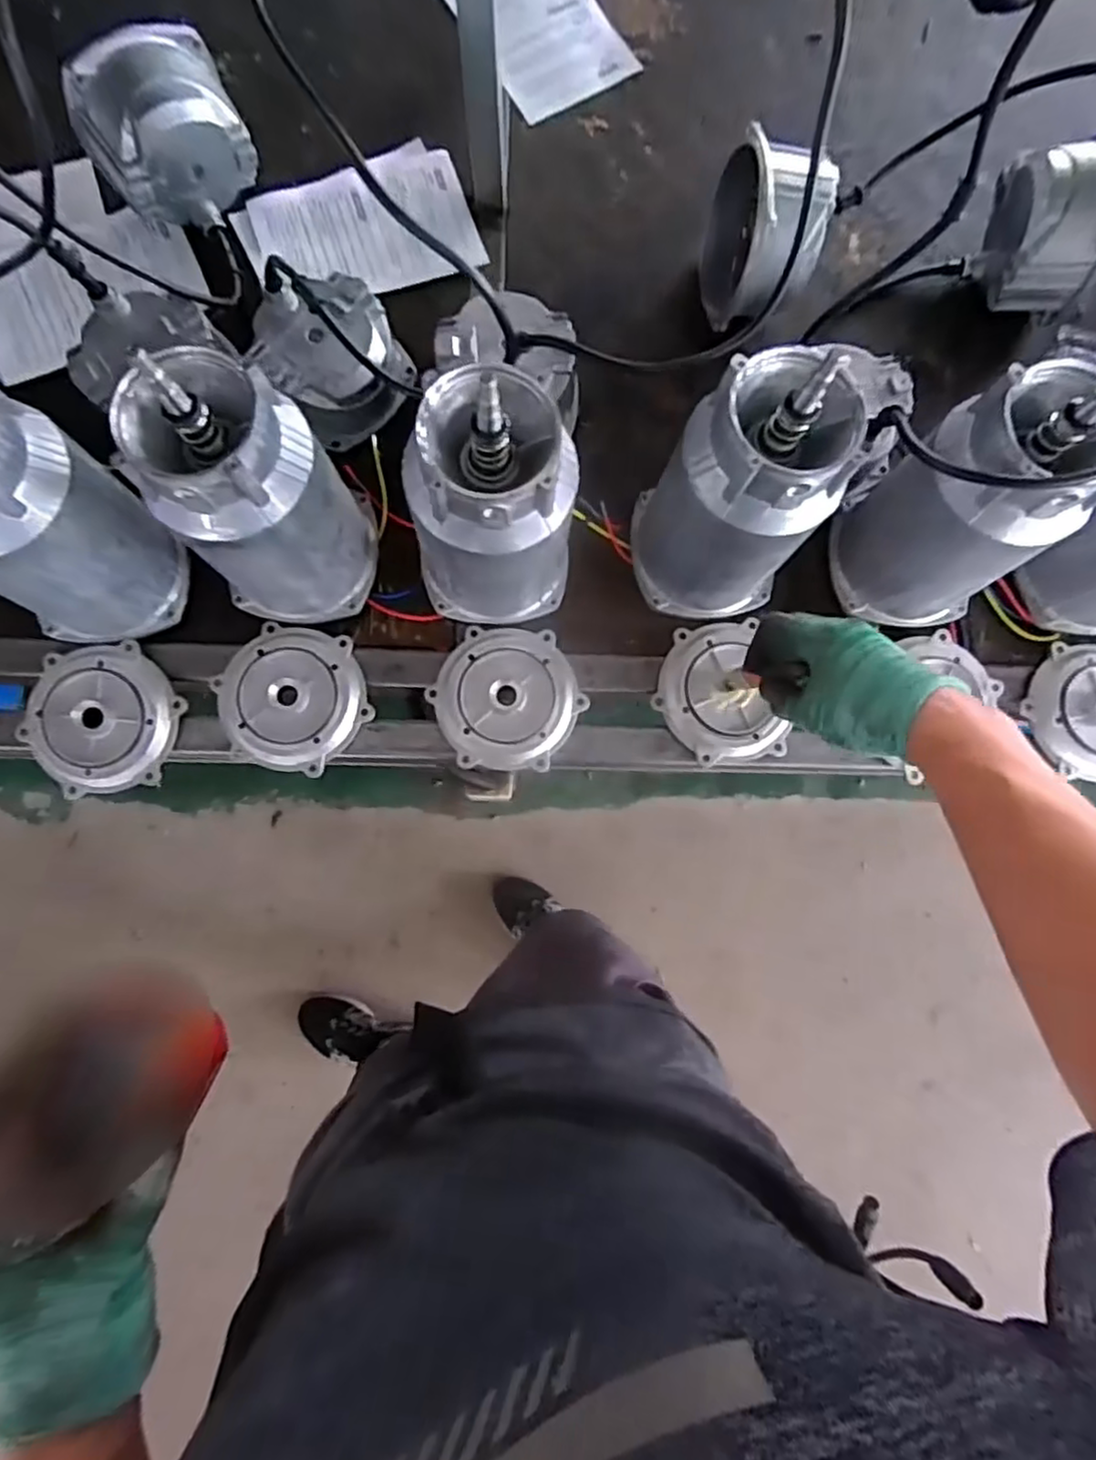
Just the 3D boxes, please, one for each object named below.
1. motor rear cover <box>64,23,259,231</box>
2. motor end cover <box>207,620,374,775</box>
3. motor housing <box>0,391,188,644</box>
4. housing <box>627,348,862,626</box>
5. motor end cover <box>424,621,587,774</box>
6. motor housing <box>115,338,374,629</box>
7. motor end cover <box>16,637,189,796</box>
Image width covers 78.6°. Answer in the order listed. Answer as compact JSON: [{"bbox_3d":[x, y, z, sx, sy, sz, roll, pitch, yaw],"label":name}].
[{"bbox_3d":[-0.340,-0.521,0.601,0.138,0.125,0.071,-33,85,-6],"label":"motor rear cover"},{"bbox_3d":[-0.225,-0.029,0.590,0.129,0.019,0.125,12,82,0],"label":"motor end cover"},{"bbox_3d":[-0.375,-0.151,0.486,0.110,0.227,0.102,0,82,-2],"label":"motor housing"},{"bbox_3d":[0.145,-0.174,0.519,0.119,0.215,0.104,-11,83,-3],"label":"housing"},{"bbox_3d":[-0.036,-0.029,0.597,0.129,0.021,0.123,3,82,-2],"label":"motor end cover"},{"bbox_3d":[-0.215,-0.167,0.502,0.134,0.212,0.111,-18,83,-4],"label":"motor housing"},{"bbox_3d":[-0.390,-0.010,0.582,0.121,0.025,0.133,-37,85,-6],"label":"motor end cover"}]

